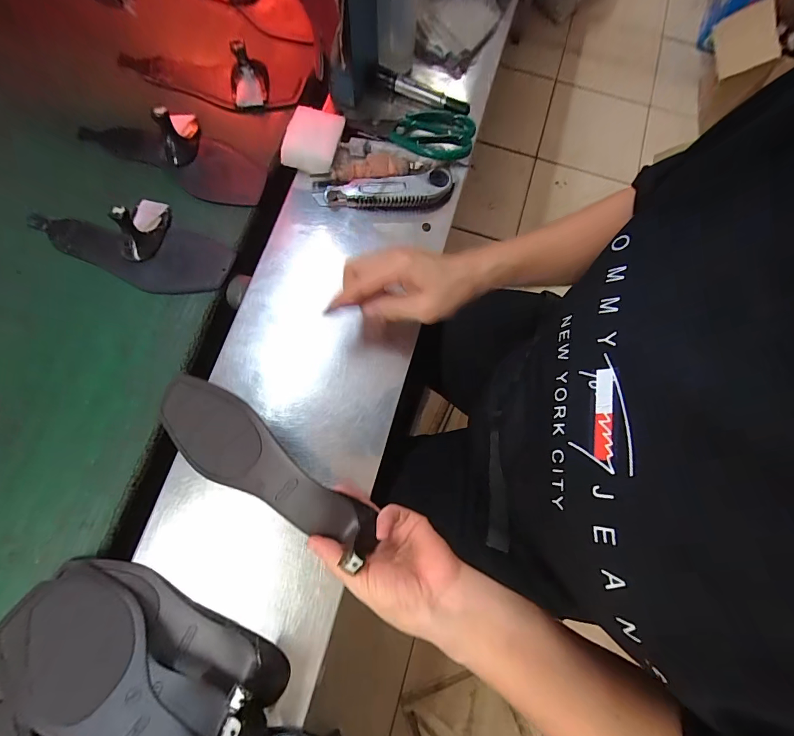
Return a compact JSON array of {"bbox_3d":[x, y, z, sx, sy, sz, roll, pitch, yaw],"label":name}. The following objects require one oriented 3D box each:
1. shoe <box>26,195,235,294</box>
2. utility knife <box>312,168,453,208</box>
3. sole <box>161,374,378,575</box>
[{"bbox_3d":[-0.317,-0.160,0.437,0.241,0.050,0.105,26,76,3],"label":"shoe"},{"bbox_3d":[-0.016,-0.212,0.447,0.163,0.027,0.036,-7,77,-5],"label":"utility knife"},{"bbox_3d":[-0.114,0.084,0.315,0.220,0.045,0.067,34,77,6],"label":"sole"}]

